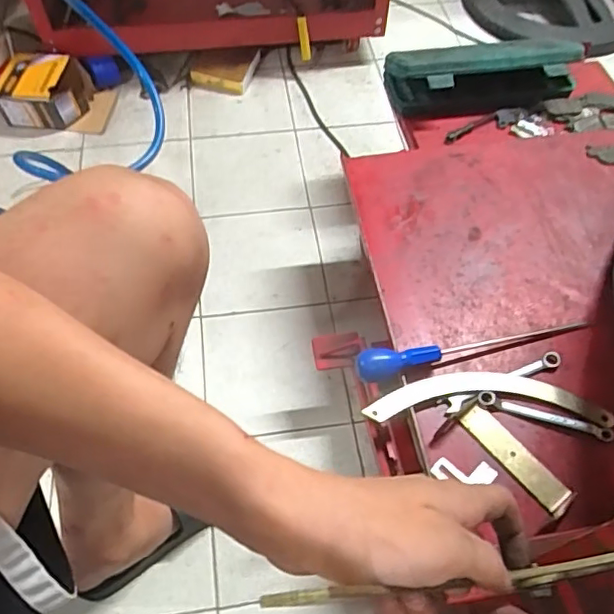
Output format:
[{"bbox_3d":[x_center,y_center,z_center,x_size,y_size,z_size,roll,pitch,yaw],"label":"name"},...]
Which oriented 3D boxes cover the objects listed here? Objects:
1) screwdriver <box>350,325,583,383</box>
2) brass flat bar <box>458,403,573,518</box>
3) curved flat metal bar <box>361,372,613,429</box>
[{"bbox_3d":[0.186,0.047,0.618,0.269,0.026,0.033,-8,59,-6],"label":"screwdriver"},{"bbox_3d":[0.209,0.152,0.570,0.035,0.005,0.124,-36,65,-21],"label":"brass flat bar"},{"bbox_3d":[0.190,0.096,0.597,0.253,0.009,0.058,1,58,0],"label":"curved flat metal bar"}]

